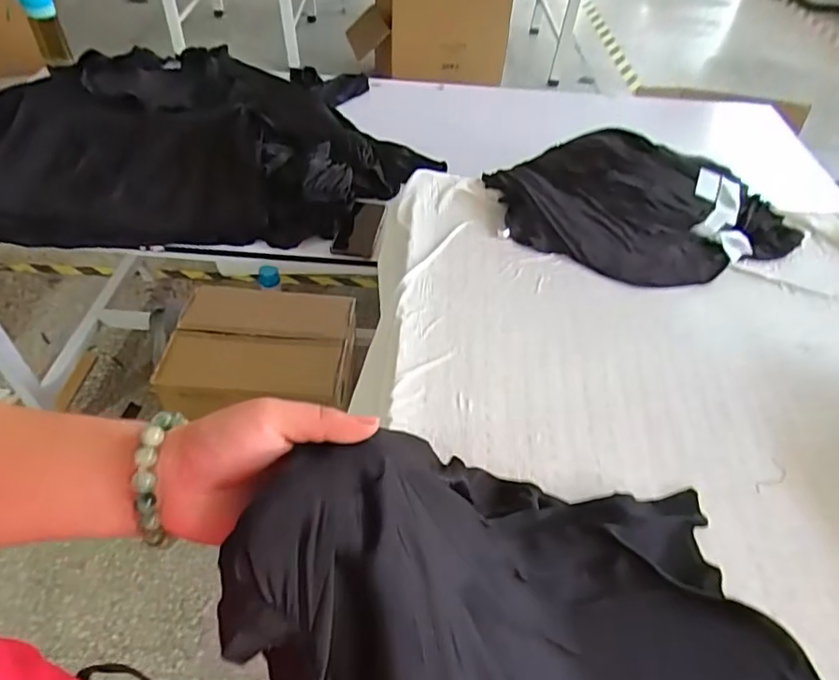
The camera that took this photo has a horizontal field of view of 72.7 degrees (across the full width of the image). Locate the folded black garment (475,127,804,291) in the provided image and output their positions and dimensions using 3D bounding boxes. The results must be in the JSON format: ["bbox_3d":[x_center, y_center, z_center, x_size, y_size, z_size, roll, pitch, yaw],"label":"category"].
[{"bbox_3d":[0.360,-0.212,0.911,0.468,0.097,0.259,21,50,12],"label":"folded black garment"}]

